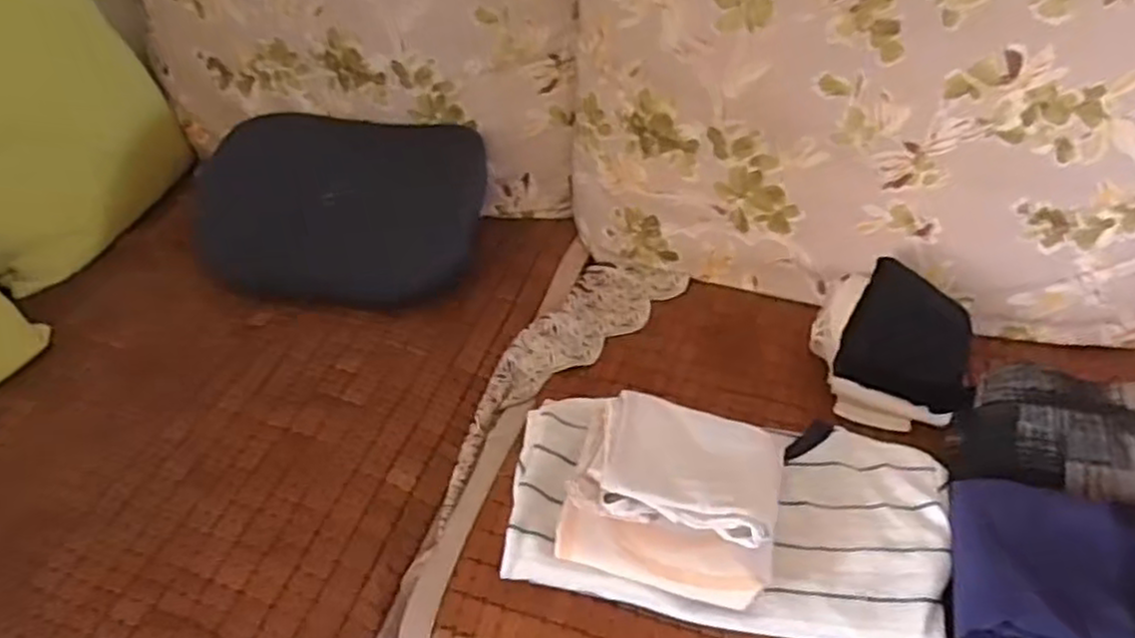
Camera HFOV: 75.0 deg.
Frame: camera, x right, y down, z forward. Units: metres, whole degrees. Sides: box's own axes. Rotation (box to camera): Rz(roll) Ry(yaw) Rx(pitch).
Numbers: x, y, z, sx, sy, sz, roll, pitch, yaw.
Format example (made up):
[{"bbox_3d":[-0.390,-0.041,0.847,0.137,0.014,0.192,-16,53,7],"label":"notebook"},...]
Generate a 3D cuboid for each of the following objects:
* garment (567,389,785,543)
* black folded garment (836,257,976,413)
[{"bbox_3d":[0.092,0.120,0.610,0.166,0.037,0.114,11,46,13],"label":"garment"},{"bbox_3d":[0.352,0.020,0.742,0.123,0.084,0.136,19,45,21],"label":"black folded garment"}]

